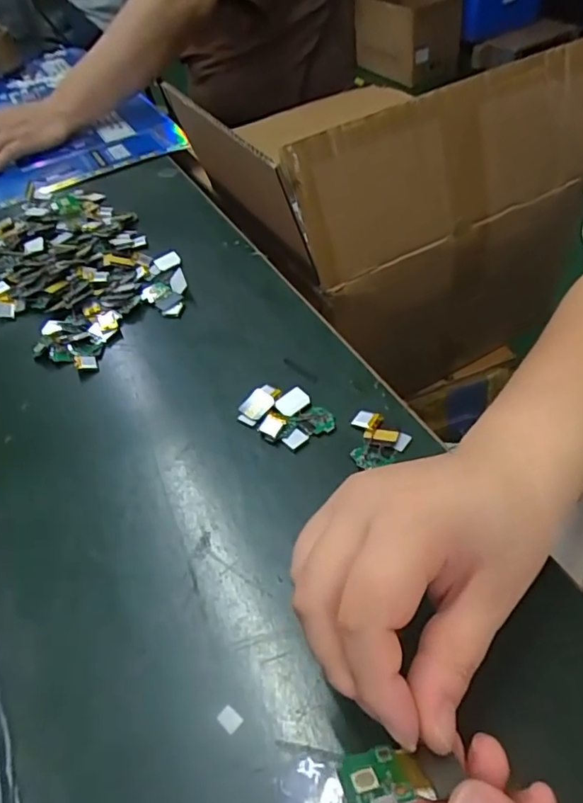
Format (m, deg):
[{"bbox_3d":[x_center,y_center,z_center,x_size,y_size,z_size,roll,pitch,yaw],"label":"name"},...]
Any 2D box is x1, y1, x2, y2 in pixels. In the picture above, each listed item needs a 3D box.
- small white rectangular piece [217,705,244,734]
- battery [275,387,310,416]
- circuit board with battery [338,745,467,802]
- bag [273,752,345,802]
[{"bbox_3d":[-0.029,0.145,0.253,0.011,0.004,0.008,30,57,30],"label":"small white rectangular piece"},{"bbox_3d":[0.000,-0.001,0.379,0.022,0.004,0.018,-35,52,-24],"label":"battery"},{"bbox_3d":[0.034,0.113,0.166,0.036,0.006,0.023,-5,7,-11],"label":"circuit board with battery"},{"bbox_3d":[0.007,0.166,0.229,0.029,0.006,0.033,-4,47,4],"label":"bag"}]

